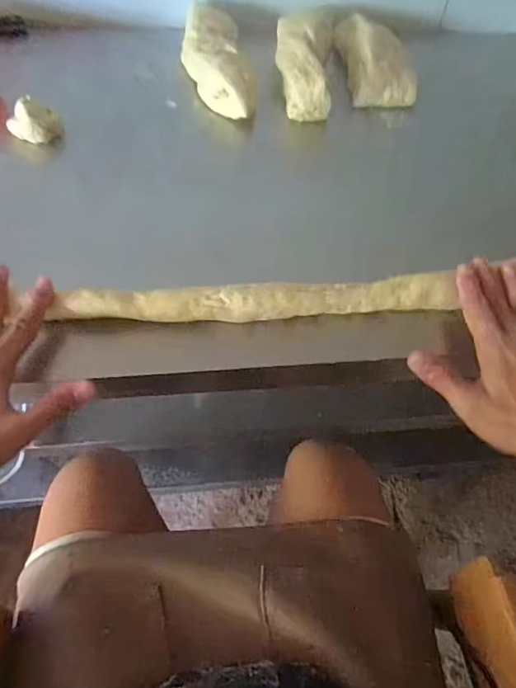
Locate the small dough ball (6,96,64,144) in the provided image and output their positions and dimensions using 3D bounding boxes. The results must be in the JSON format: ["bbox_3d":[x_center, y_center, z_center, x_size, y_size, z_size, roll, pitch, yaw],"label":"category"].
[{"bbox_3d":[-0.266,-0.265,0.586,0.041,0.047,0.054,32,60,17],"label":"small dough ball"}]

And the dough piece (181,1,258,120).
[{"bbox_3d":[-0.058,-0.391,0.661,0.079,0.050,0.213,-9,57,-9],"label":"dough piece"}]

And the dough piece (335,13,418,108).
[{"bbox_3d":[0.165,-0.406,0.685,0.082,0.053,0.169,-3,57,-5],"label":"dough piece"}]

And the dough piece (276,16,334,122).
[{"bbox_3d":[0.062,-0.385,0.659,0.076,0.061,0.180,6,56,0],"label":"dough piece"}]

